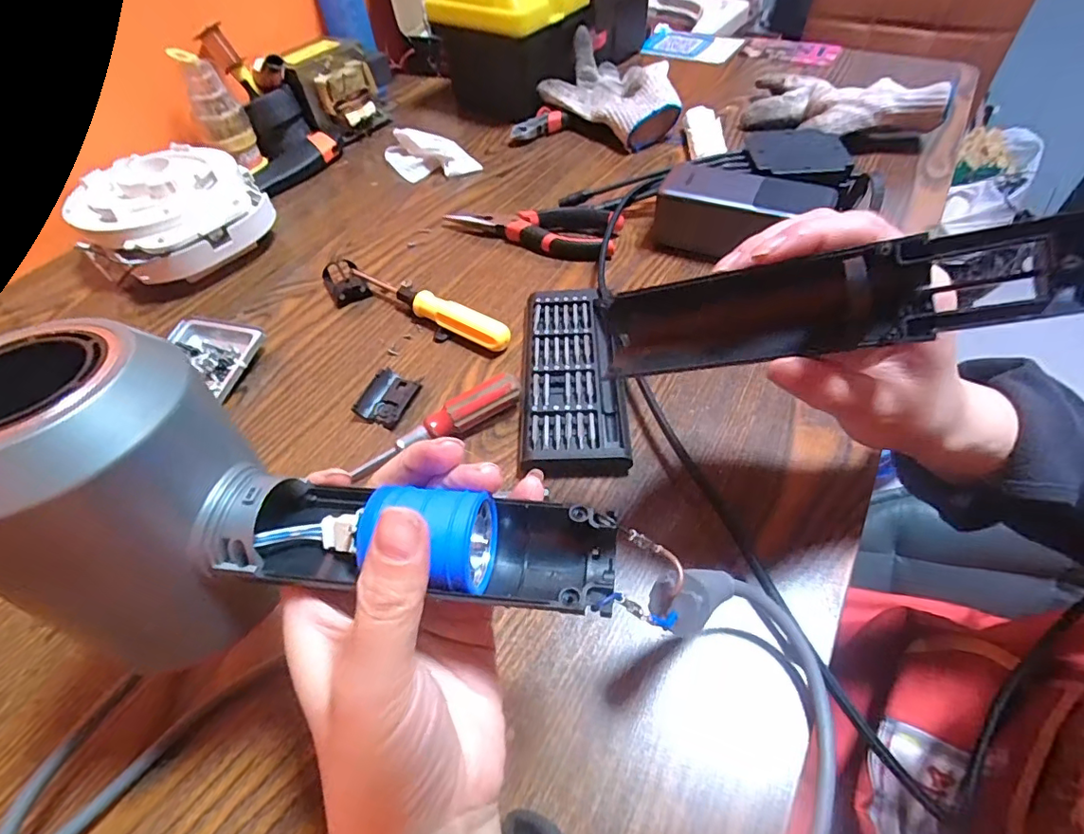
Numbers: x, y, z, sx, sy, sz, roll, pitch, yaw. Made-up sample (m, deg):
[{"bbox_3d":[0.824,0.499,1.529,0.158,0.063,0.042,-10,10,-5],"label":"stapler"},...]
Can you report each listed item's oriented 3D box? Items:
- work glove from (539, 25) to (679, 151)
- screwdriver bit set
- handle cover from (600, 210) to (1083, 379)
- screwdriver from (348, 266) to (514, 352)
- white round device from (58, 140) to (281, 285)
[{"bbox_3d":[0.091,-0.370,0.598,0.126,0.060,0.164,-38,59,-24],"label":"work glove"},{"bbox_3d":[0.019,-0.029,0.355,0.067,0.017,0.154,-1,51,2],"label":"screwdriver bit set"},{"bbox_3d":[0.097,-0.038,0.193,0.156,0.032,0.025,-6,47,28],"label":"handle cover"},{"bbox_3d":[-0.088,-0.086,0.406,0.154,0.020,0.023,31,59,24],"label":"screwdriver"},{"bbox_3d":[-0.314,-0.172,0.459,0.140,0.068,0.127,-32,57,-21],"label":"white round device"}]

